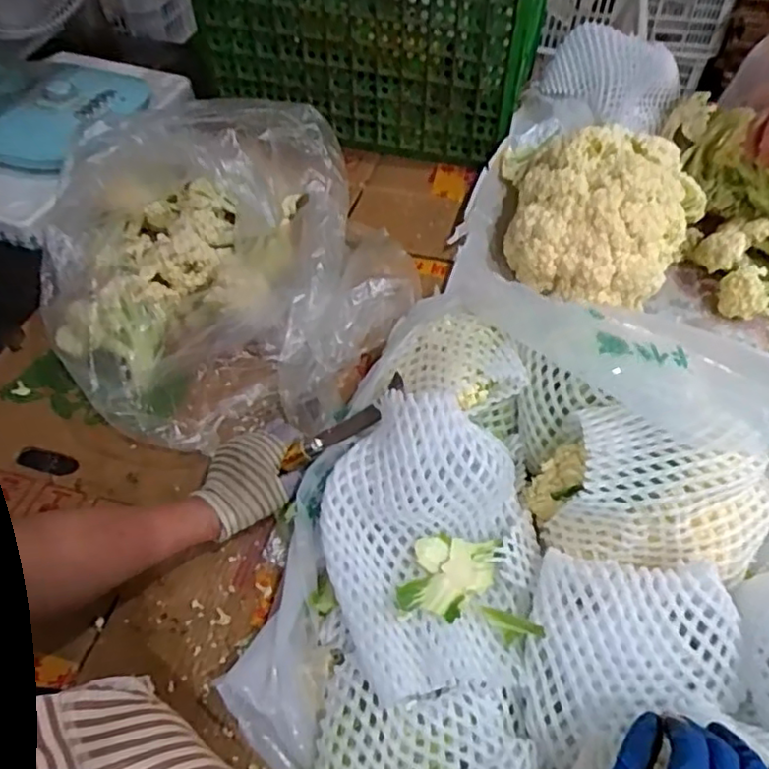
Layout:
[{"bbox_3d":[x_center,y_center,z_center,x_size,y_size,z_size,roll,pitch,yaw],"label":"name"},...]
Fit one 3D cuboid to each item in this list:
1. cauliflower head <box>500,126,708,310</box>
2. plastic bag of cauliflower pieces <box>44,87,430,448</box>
[{"bbox_3d":[0.253,-0.214,0.765,0.234,0.124,0.186,25,56,17],"label":"cauliflower head"},{"bbox_3d":[-0.179,-0.132,0.700,0.410,0.184,0.404,-1,53,-2],"label":"plastic bag of cauliflower pieces"}]

